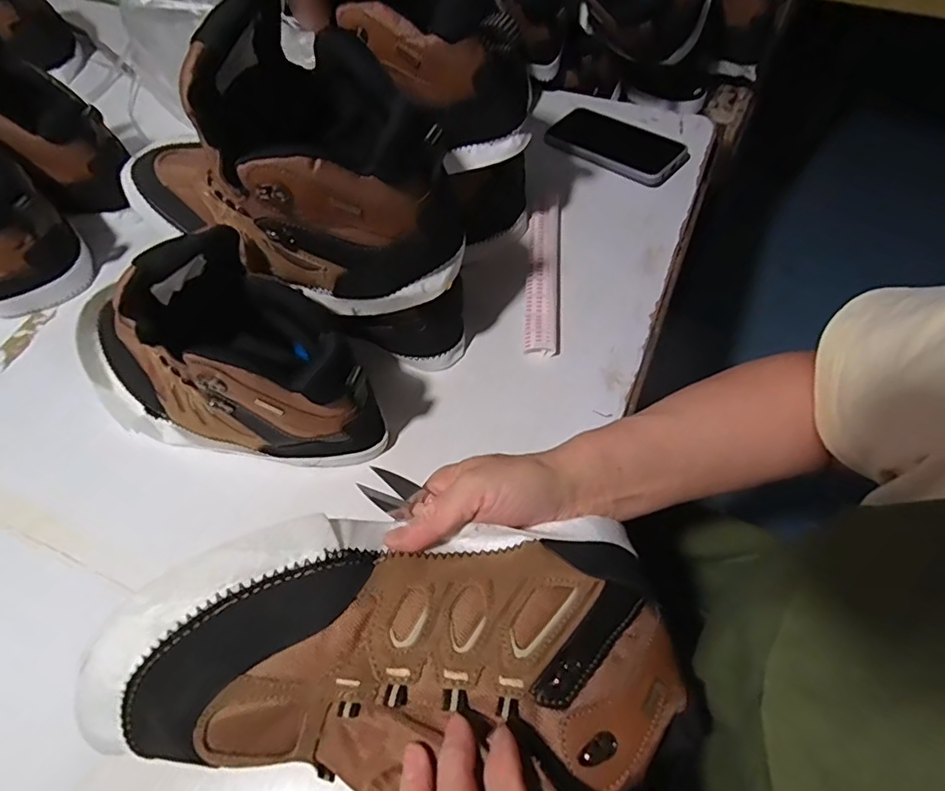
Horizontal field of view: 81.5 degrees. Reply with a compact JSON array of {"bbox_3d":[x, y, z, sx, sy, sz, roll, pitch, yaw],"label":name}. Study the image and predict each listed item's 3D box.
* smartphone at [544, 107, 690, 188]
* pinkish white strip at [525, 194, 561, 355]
[{"bbox_3d":[0.170,-0.300,0.657,0.160,0.019,0.080,35,65,22],"label":"smartphone"},{"bbox_3d":[0.070,-0.123,0.547,0.031,0.018,0.197,4,57,5],"label":"pinkish white strip"}]

